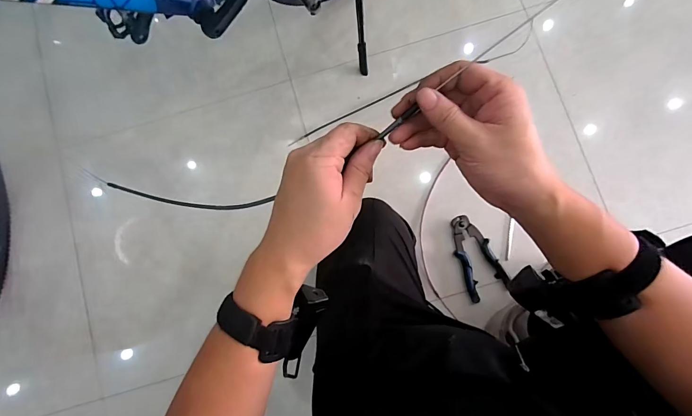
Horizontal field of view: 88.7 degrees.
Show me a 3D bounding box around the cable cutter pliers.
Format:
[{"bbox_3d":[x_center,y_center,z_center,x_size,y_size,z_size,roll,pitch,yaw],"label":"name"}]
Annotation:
[{"bbox_3d":[0.280,0.105,0.778,0.087,0.021,0.179,-24,82,-1],"label":"cable cutter pliers"}]

